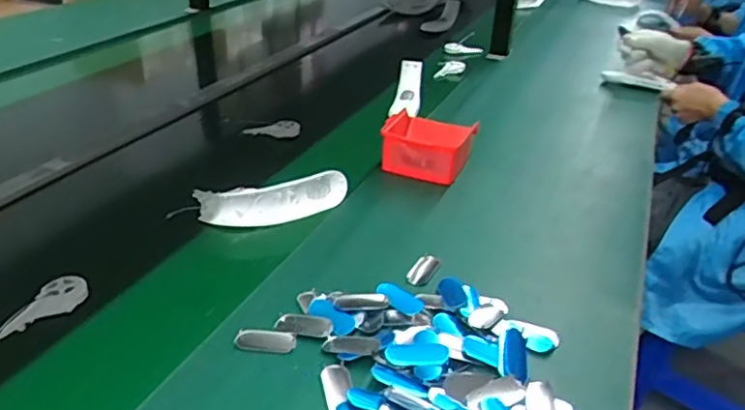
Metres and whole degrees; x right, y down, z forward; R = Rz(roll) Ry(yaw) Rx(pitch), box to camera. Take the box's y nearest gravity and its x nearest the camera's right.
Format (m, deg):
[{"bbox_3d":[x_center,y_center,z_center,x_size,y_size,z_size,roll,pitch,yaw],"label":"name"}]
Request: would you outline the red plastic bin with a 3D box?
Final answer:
[{"bbox_3d":[0.090,-0.090,0.957,0.131,0.080,0.127,11,31,15],"label":"red plastic bin"}]

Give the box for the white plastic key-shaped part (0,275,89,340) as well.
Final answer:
[{"bbox_3d":[-0.346,0.107,0.640,0.095,0.017,0.046,-36,44,-28],"label":"white plastic key-shaped part"}]

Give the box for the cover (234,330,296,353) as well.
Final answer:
[{"bbox_3d":[-0.106,0.134,0.606,0.058,0.007,0.026,4,30,2],"label":"cover"}]

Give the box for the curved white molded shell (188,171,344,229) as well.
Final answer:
[{"bbox_3d":[-0.131,-0.004,0.824,0.198,0.063,0.039,-5,31,-13],"label":"curved white molded shell"}]

